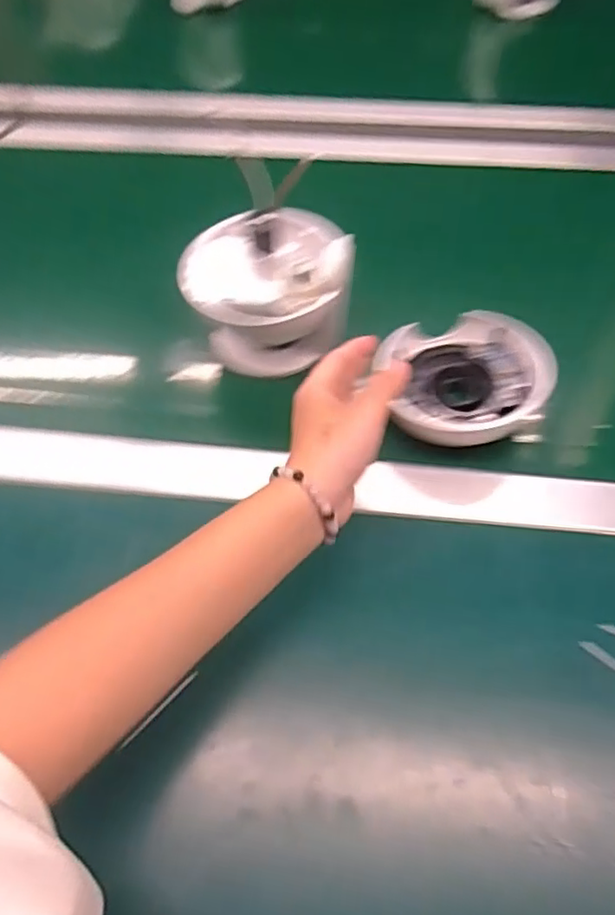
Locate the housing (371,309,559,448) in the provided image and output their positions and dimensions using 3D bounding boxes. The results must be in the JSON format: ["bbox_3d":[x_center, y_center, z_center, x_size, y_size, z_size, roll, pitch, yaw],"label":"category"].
[{"bbox_3d":[0.115,-0.061,0.463,0.115,0.041,0.107,-1,56,2],"label":"housing"}]

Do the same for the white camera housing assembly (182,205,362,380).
[{"bbox_3d":[-0.028,-0.125,0.487,0.125,0.114,0.086,-20,58,-11],"label":"white camera housing assembly"}]

